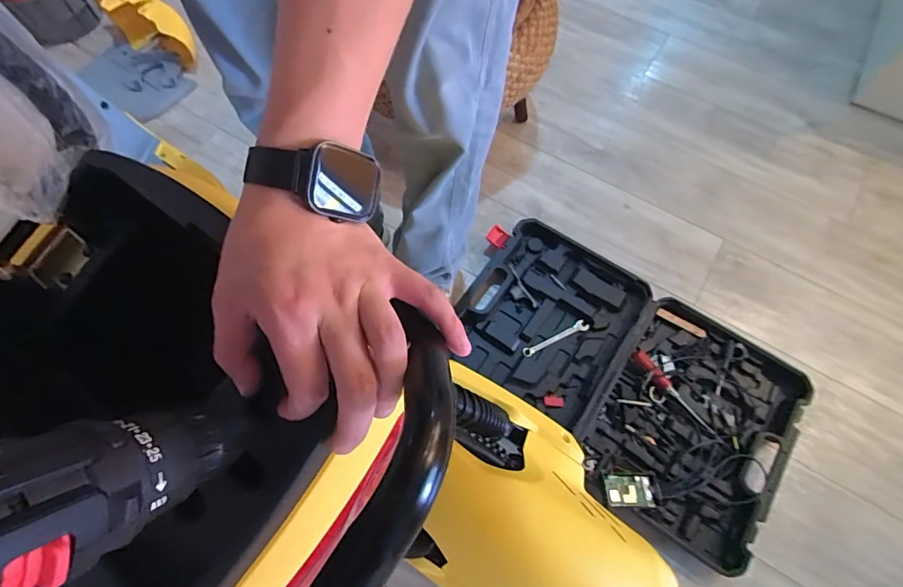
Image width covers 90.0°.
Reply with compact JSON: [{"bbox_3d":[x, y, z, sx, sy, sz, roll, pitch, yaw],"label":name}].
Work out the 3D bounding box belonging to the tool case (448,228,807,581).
[{"bbox_3d":[0.319,0.150,0.893,0.654,0.045,0.435,34,69,14],"label":"tool case"}]

